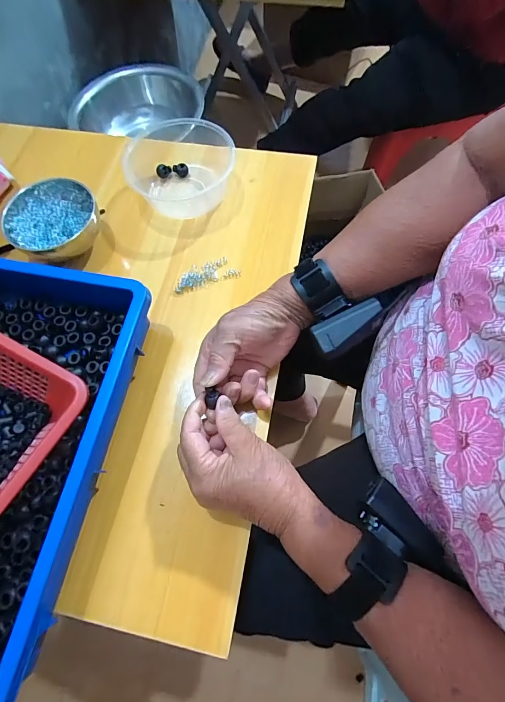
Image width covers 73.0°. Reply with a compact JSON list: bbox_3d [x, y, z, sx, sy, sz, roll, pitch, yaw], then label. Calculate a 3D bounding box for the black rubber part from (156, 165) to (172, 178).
[{"bbox_3d":[-0.127,-0.259,0.489,0.021,0.013,0.012,-25,69,-8],"label":"black rubber part"}]

